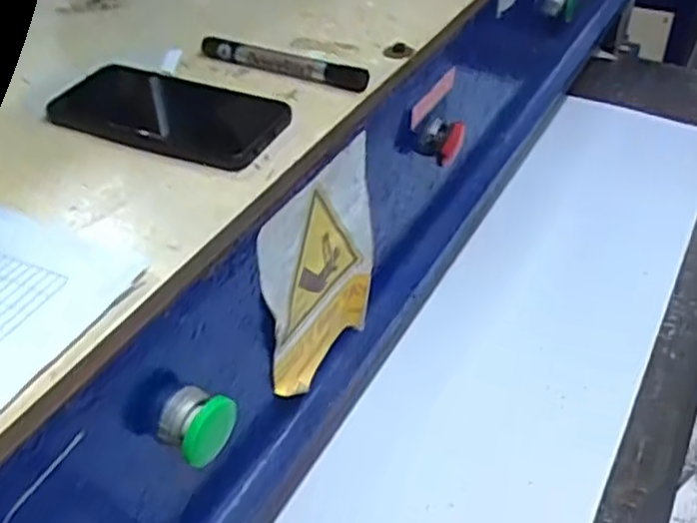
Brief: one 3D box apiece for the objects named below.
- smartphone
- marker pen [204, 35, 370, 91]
[{"bbox_3d":[-0.127,-0.105,0.493,0.173,0.014,0.076,19,46,22],"label":"smartphone"},{"bbox_3d":[-0.050,-0.149,0.529,0.139,0.014,0.015,18,46,21],"label":"marker pen"}]

